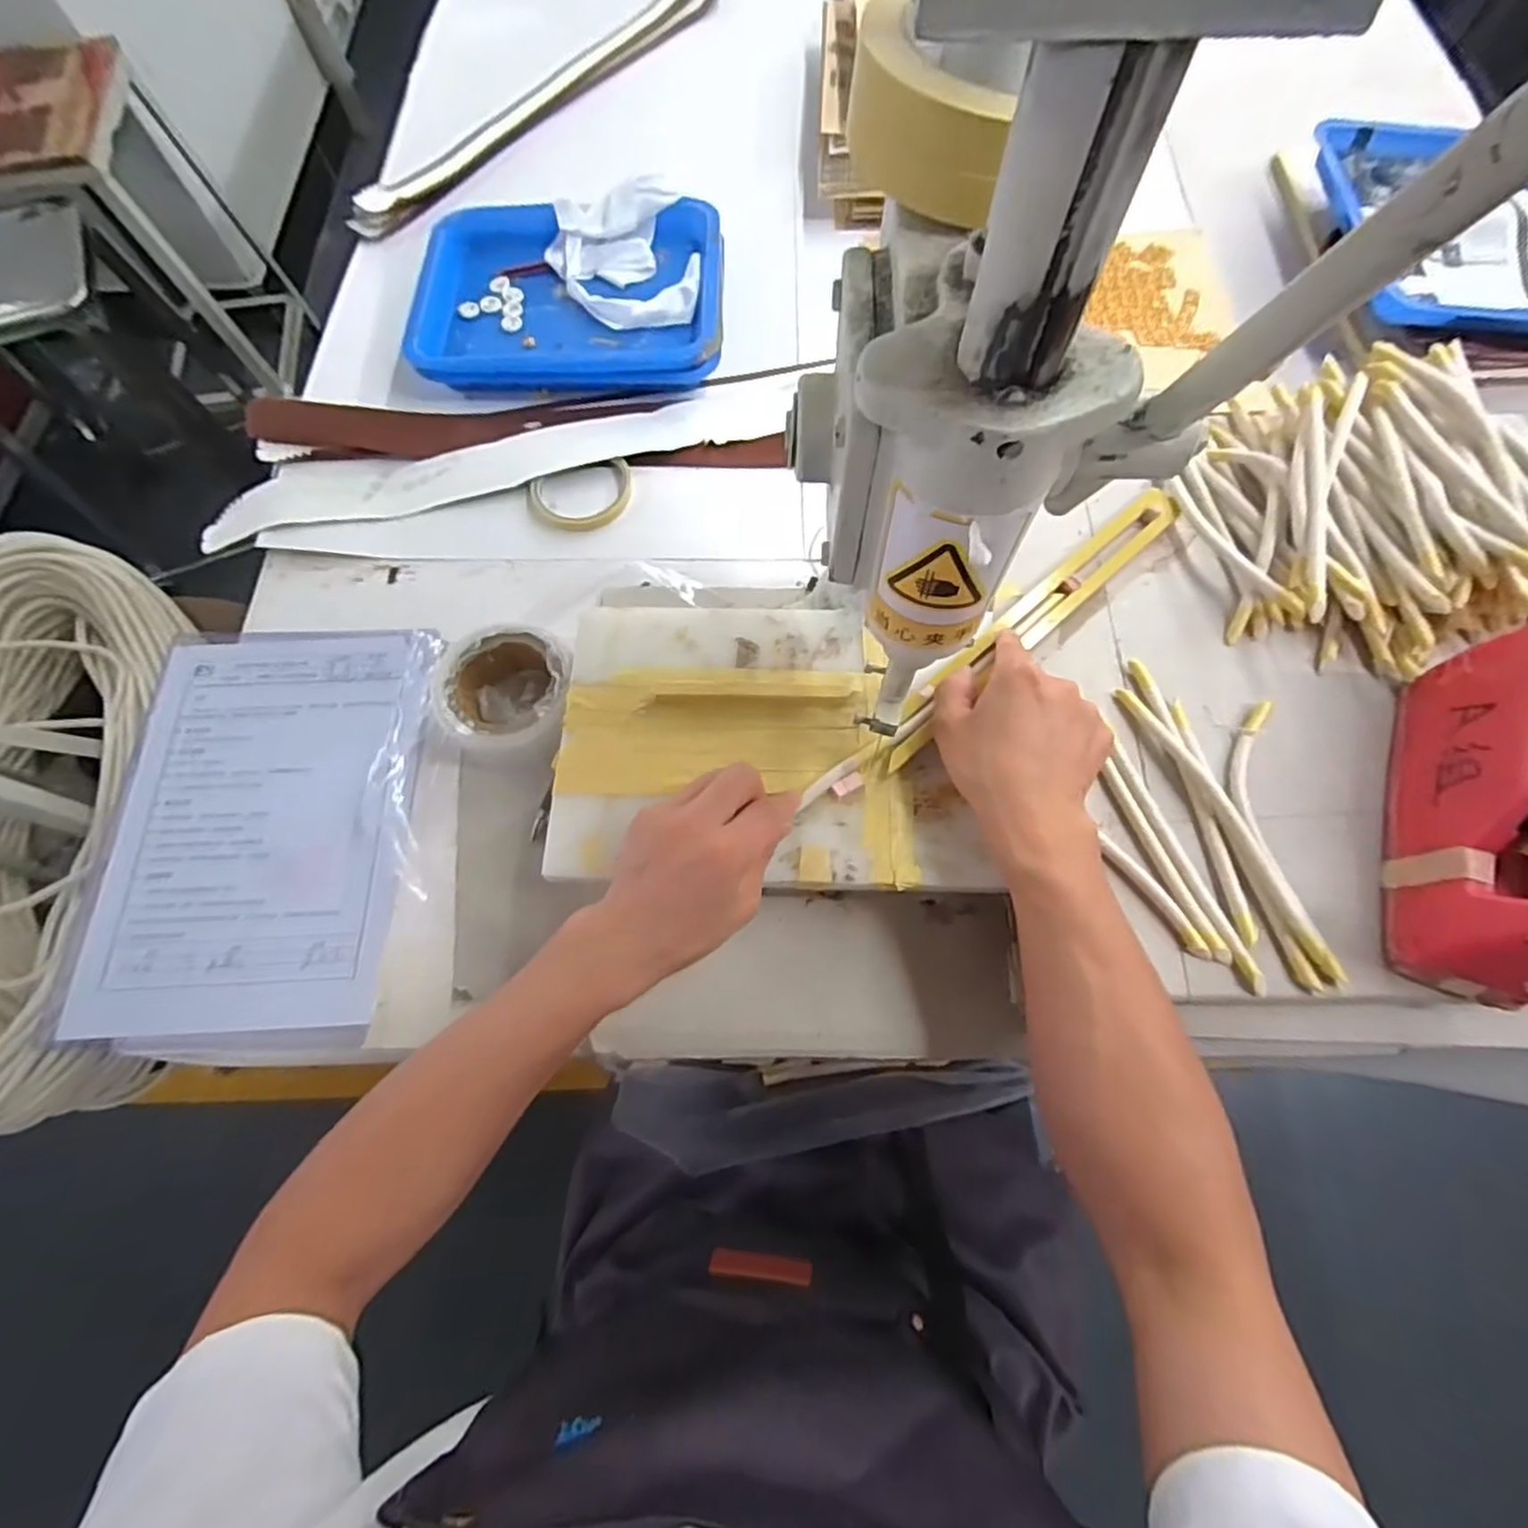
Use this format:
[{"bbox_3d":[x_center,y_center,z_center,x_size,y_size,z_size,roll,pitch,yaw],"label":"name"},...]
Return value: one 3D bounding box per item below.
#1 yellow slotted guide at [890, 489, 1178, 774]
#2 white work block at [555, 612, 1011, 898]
[{"bbox_3d":[0.189,-0.103,0.486,0.302,0.011,0.031,-40,73,-15],"label":"yellow slotted guide"},{"bbox_3d":[0.001,-0.020,0.466,0.272,0.019,0.197,2,68,1],"label":"white work block"}]

